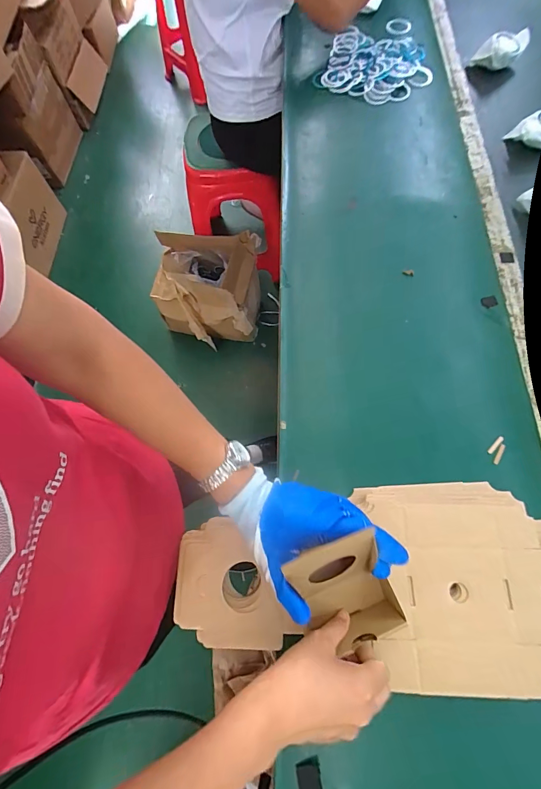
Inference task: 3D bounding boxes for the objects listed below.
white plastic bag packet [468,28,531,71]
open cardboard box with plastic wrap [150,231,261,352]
[{"bbox_3d":[0.501,-0.747,0.786,0.096,0.061,0.050,24,70,12],"label":"white plastic bag packet"},{"bbox_3d":[-0.234,-0.374,1.325,0.374,0.275,0.292,2,70,5],"label":"open cardboard box with plastic wrap"}]

